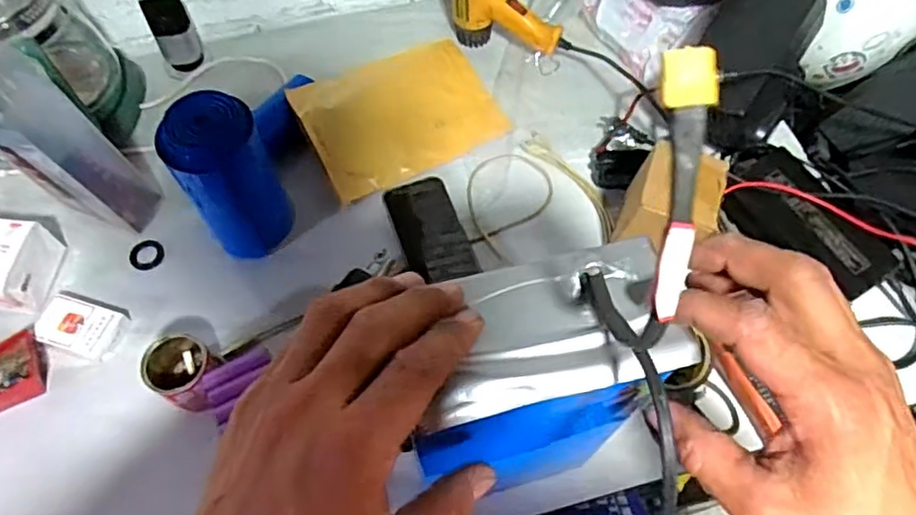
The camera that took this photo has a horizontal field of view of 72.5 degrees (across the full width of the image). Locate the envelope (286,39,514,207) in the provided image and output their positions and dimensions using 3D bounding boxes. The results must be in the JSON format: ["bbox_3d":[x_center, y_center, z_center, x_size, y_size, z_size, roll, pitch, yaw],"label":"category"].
[{"bbox_3d":[-0.077,-0.192,0.834,0.259,0.017,0.172,-27,80,-25],"label":"envelope"}]

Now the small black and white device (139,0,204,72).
[{"bbox_3d":[-0.387,-0.310,0.851,0.049,0.110,0.033,-23,64,-11],"label":"small black and white device"}]

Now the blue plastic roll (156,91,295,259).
[{"bbox_3d":[-0.242,-0.079,0.681,0.093,0.190,0.101,0,62,1],"label":"blue plastic roll"}]

